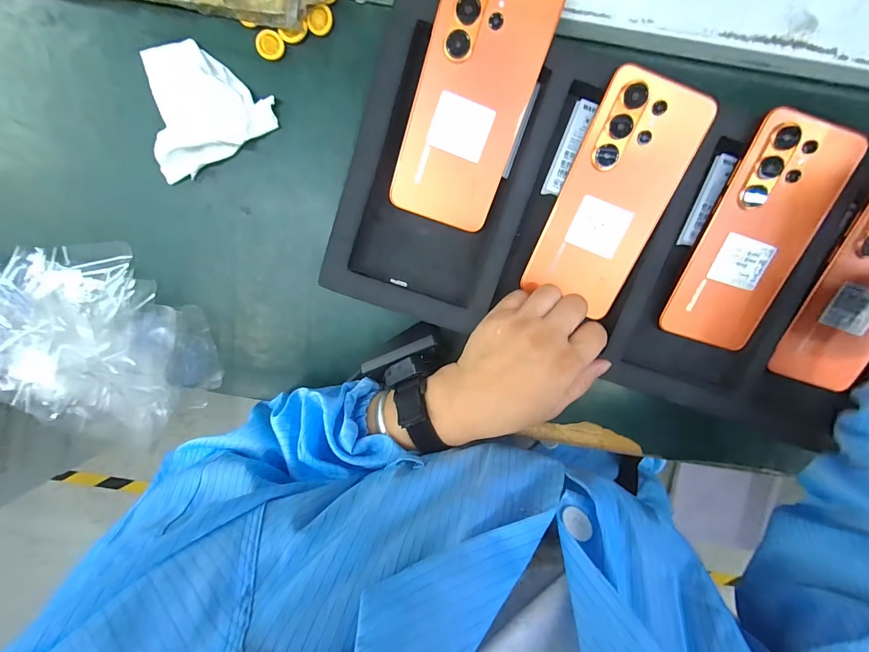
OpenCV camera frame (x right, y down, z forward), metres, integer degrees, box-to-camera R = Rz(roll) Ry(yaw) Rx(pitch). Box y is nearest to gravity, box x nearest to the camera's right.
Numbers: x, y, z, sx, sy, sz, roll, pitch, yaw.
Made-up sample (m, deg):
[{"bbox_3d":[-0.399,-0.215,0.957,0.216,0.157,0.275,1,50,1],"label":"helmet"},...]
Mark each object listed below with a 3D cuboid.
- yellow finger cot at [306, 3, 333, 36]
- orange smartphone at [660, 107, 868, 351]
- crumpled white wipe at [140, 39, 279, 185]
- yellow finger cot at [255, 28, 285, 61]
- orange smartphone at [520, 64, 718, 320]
[{"bbox_3d":[-0.087,-0.233,0.280,0.020,0.004,0.018,-36,98,5],"label":"yellow finger cot"},{"bbox_3d":[0.247,-0.065,0.282,0.079,0.007,0.167,16,109,-2],"label":"orange smartphone"},{"bbox_3d":[-0.177,-0.172,0.288,0.095,0.014,0.097,-5,99,0],"label":"crumpled white wipe"},{"bbox_3d":[-0.128,-0.218,0.285,0.022,0.004,0.019,32,97,-5],"label":"yellow finger cot"},{"bbox_3d":[0.134,-0.094,0.276,0.078,0.005,0.161,19,109,-1],"label":"orange smartphone"}]

